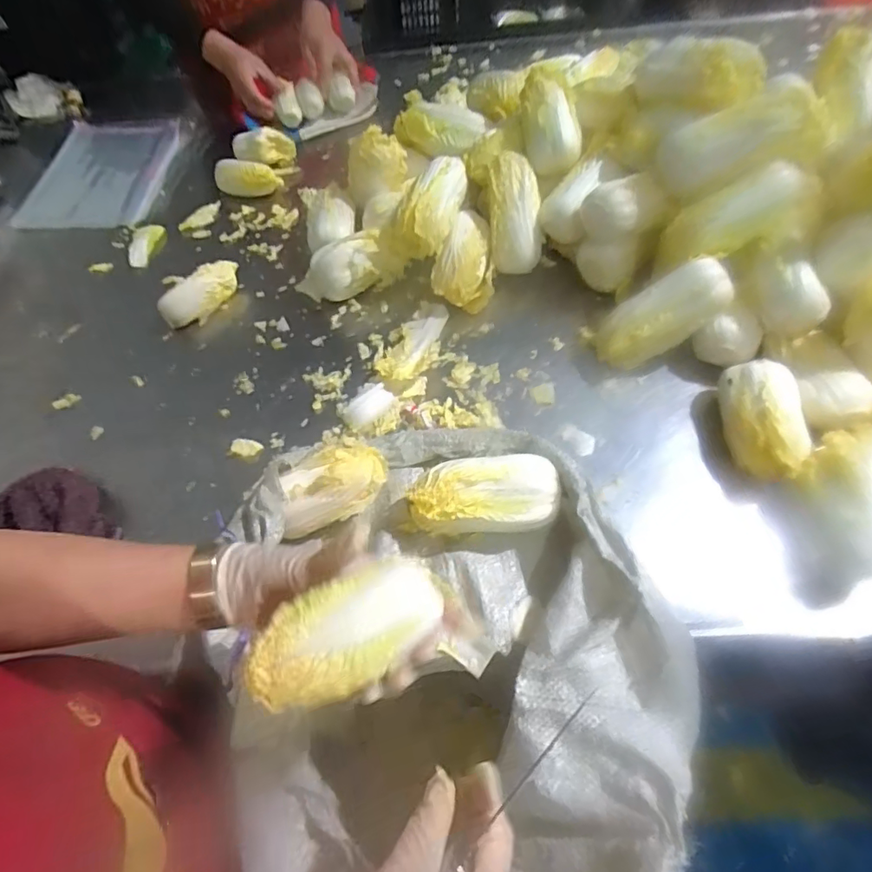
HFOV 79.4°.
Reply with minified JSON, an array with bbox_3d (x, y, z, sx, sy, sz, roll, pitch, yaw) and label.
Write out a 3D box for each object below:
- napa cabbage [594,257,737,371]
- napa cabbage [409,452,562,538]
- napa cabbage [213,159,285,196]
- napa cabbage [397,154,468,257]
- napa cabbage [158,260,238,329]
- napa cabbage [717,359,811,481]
[{"bbox_3d":[0.262,-0.142,0.620,0.160,0.059,0.064,-34,55,26],"label":"napa cabbage"},{"bbox_3d":[0.047,0.064,0.538,0.150,0.066,0.074,-5,58,1],"label":"napa cabbage"},{"bbox_3d":[-0.323,-0.448,0.908,0.108,0.048,0.060,6,59,8],"label":"napa cabbage"},{"bbox_3d":[-0.006,-0.317,0.719,0.077,0.070,0.132,11,60,11],"label":"napa cabbage"},{"bbox_3d":[-0.342,-0.206,0.767,0.049,0.049,0.124,29,65,20],"label":"napa cabbage"},{"bbox_3d":[0.343,-0.015,0.563,0.066,0.066,0.139,6,59,8],"label":"napa cabbage"}]

